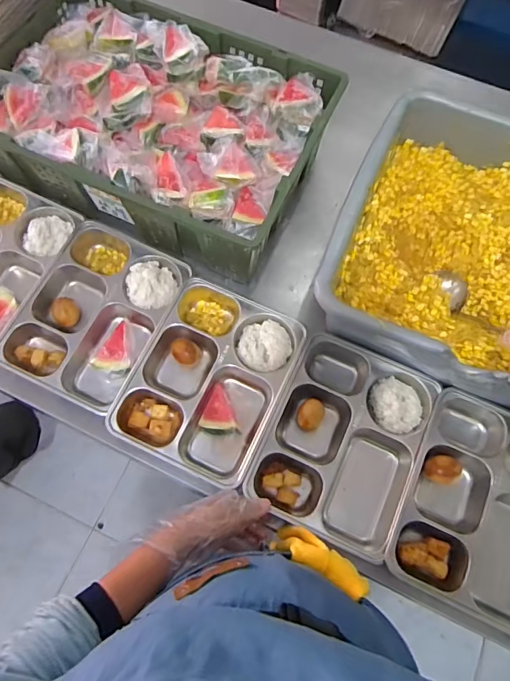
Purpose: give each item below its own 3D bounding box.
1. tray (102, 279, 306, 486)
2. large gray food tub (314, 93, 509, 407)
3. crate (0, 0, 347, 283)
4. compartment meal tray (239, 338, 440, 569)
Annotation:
[{"bbox_3d":[-0.066,0.059,0.701,0.215,0.056,0.276,23,71,6],"label":"tray"},{"bbox_3d":[0.422,-0.125,0.699,0.574,0.142,0.483,21,70,6],"label":"large gray food tub"},{"bbox_3d":[-0.173,-0.378,0.770,0.547,0.133,0.360,26,71,7],"label":"crate"},{"bbox_3d":[0.132,0.151,0.678,0.212,0.069,0.273,24,71,7],"label":"compartment meal tray"}]

